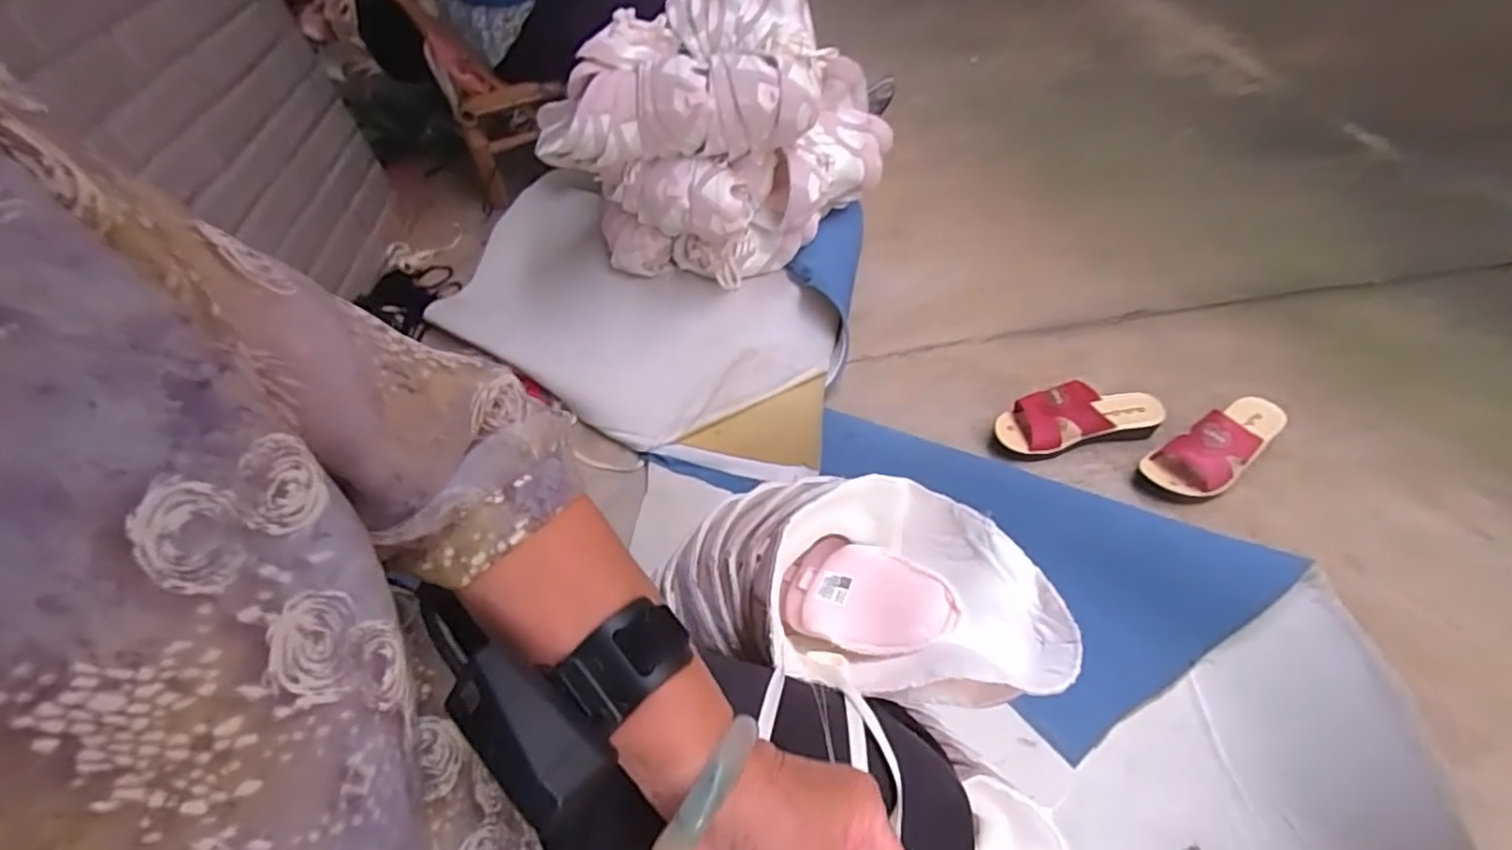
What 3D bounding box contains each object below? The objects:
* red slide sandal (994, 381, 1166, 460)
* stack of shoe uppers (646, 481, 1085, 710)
[{"bbox_3d":[0.440,-0.013,0.909,0.215,0.066,0.075,-9,49,-1],"label":"red slide sandal"},{"bbox_3d":[0.078,0.120,0.479,0.259,0.113,0.155,9,51,18],"label":"stack of shoe uppers"}]

